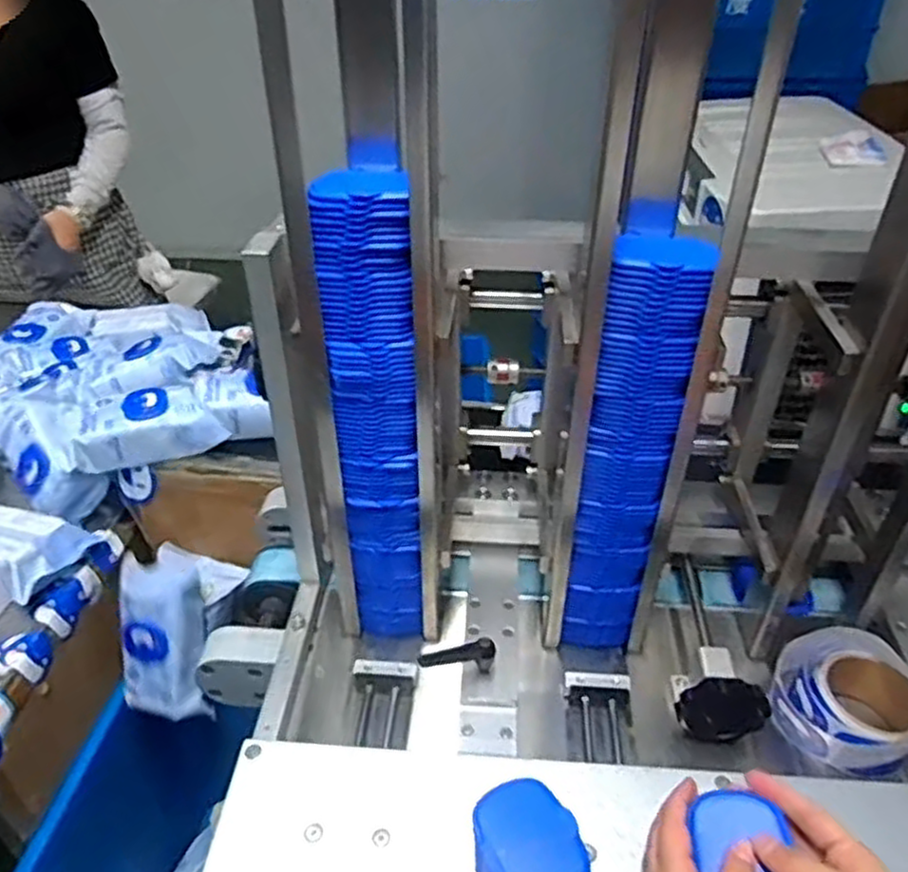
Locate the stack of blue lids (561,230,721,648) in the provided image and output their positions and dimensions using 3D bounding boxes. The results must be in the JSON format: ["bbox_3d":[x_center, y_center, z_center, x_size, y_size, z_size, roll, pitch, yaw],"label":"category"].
[{"bbox_3d":[0.148,0.021,0.630,0.069,0.384,0.076,10,38,12],"label":"stack of blue lids"}]

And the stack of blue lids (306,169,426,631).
[{"bbox_3d":[-0.067,-0.002,0.629,0.067,0.431,0.075,-6,37,-9],"label":"stack of blue lids"}]

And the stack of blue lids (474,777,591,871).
[{"bbox_3d":[0.052,0.296,0.506,0.069,0.058,0.092,-15,39,-20],"label":"stack of blue lids"}]

